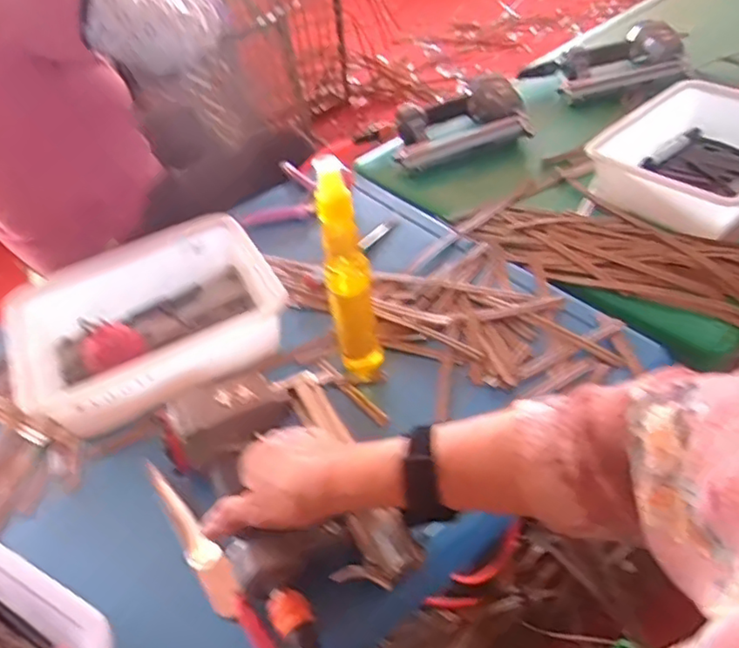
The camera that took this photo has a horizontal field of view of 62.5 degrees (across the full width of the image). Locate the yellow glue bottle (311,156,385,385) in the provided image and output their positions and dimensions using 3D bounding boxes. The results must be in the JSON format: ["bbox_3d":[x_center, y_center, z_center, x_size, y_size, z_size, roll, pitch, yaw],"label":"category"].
[{"bbox_3d":[-0.019,-0.040,0.561,0.034,0.233,0.033,10,46,18],"label":"yellow glue bottle"}]

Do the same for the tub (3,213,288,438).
[{"bbox_3d":[-0.236,-0.001,0.663,0.260,0.075,0.206,-24,45,-17],"label":"tub"}]

